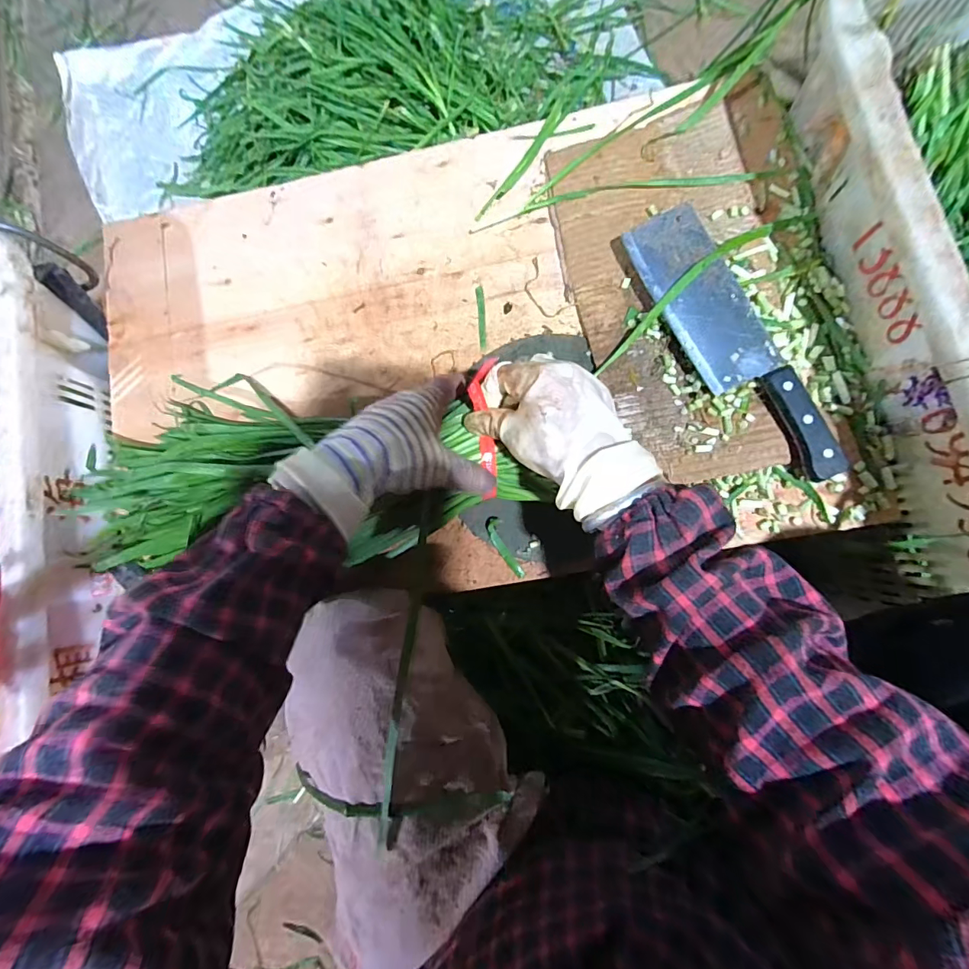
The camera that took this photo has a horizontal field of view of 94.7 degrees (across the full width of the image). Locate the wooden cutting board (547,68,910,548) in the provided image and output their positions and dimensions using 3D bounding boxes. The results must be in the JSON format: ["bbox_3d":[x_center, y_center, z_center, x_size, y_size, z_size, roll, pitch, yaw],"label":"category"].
[{"bbox_3d":[0.210,-0.160,0.411,0.224,0.024,0.425,-12,82,4],"label":"wooden cutting board"}]

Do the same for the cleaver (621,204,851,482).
[{"bbox_3d":[0.223,-0.126,0.399,0.077,0.021,0.272,-30,81,2],"label":"cleaver"}]

